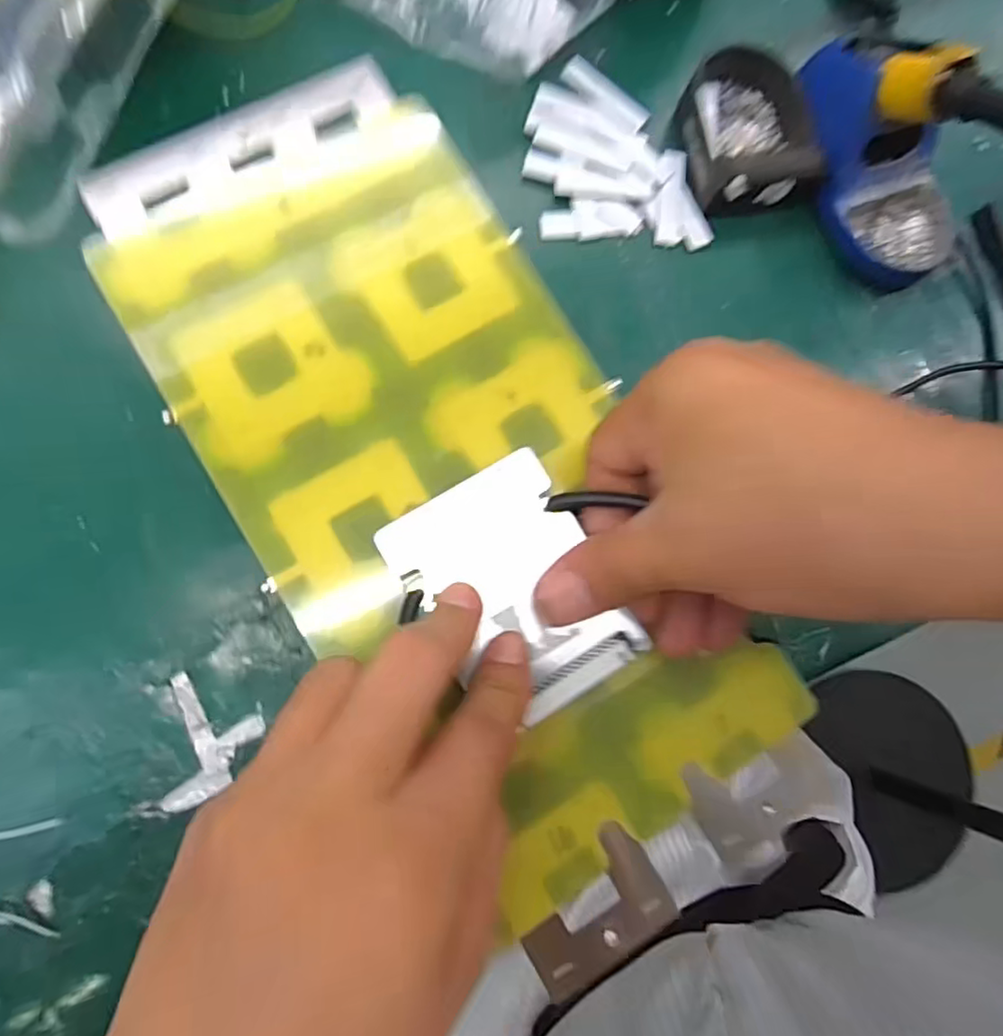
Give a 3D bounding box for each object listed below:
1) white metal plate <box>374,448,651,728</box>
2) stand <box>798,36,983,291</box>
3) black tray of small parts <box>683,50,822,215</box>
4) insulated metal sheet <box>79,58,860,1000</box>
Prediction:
[{"bbox_3d":[0.004,0.024,0.211,0.059,0.008,0.079,-31,89,-9],"label":"white metal plate"},{"bbox_3d":[0.240,-0.228,0.389,0.082,0.083,0.151,-38,87,-10],"label":"stand"},{"bbox_3d":[0.157,-0.252,0.406,0.079,0.032,0.106,-14,83,-8],"label":"black tray of small parts"},{"bbox_3d":[-0.018,-0.012,0.225,0.138,0.004,0.326,-30,85,-10],"label":"insulated metal sheet"}]

